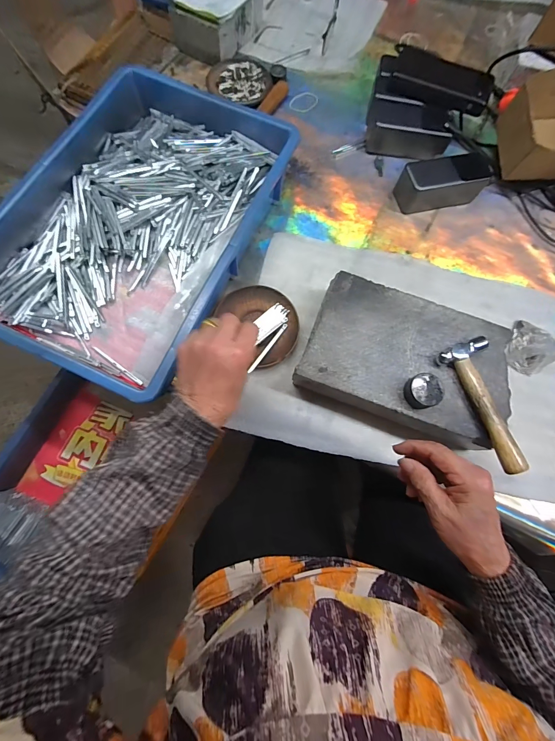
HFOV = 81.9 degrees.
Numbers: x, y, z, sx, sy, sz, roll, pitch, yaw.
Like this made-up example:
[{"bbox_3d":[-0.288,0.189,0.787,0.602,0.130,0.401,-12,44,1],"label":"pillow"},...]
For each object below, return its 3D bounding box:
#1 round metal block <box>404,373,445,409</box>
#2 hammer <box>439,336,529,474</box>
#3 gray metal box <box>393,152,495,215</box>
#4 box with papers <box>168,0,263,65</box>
[{"bbox_3d":[0.166,0.024,0.364,0.036,0.021,0.037,0,74,-1],"label":"round metal block"},{"bbox_3d":[0.246,0.036,0.362,0.055,0.016,0.149,-22,76,-7],"label":"hammer"},{"bbox_3d":[0.255,-0.289,0.498,0.128,0.055,0.056,-15,75,-5],"label":"gray metal box"},{"bbox_3d":[-0.108,-0.639,0.573,0.102,0.063,0.160,30,76,7],"label":"box with papers"}]

